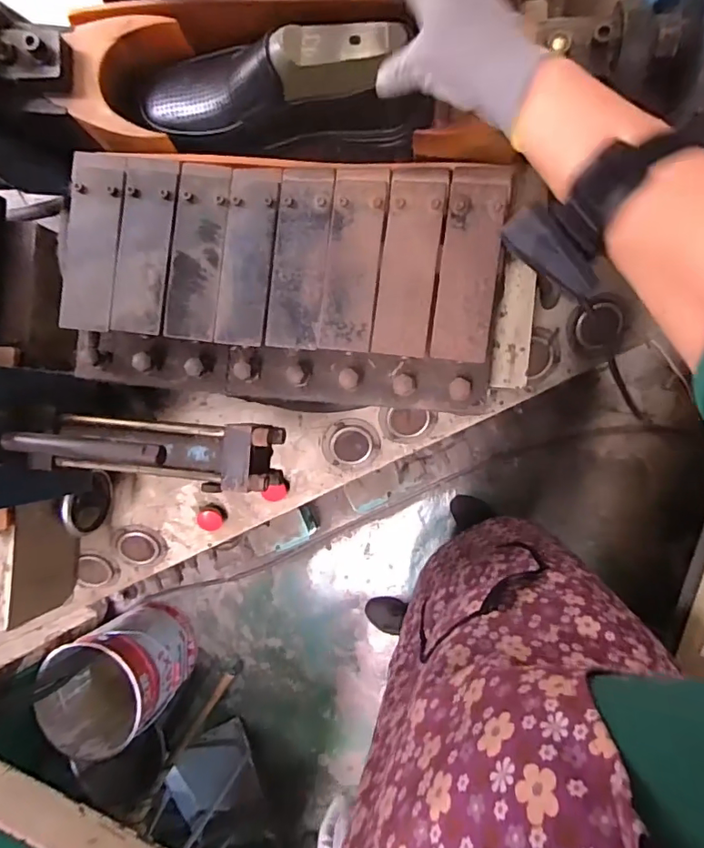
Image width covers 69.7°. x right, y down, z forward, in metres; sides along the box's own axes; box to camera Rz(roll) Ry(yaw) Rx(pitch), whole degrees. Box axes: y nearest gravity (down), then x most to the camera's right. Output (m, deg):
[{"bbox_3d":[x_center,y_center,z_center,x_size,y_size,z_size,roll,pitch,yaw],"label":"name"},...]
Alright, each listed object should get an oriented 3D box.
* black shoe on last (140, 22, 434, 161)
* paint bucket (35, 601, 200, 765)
[{"bbox_3d":[-0.068,-0.310,0.484,0.274,0.106,0.083,2,90,4],"label":"black shoe on last"},{"bbox_3d":[-0.664,0.724,1.465,0.348,0.339,0.291,-27,85,8],"label":"paint bucket"}]

